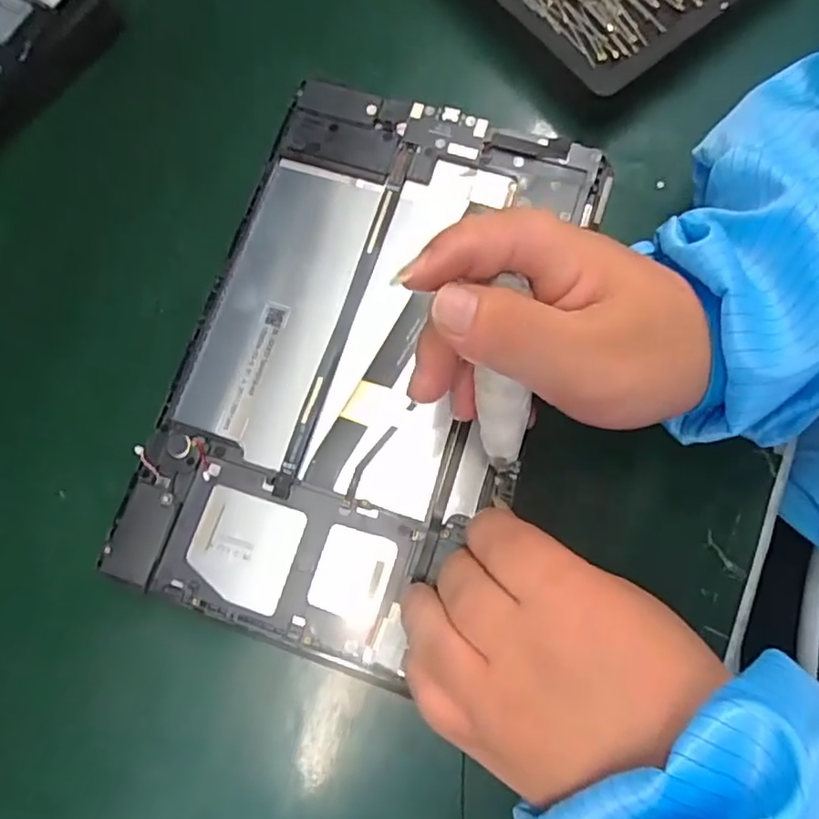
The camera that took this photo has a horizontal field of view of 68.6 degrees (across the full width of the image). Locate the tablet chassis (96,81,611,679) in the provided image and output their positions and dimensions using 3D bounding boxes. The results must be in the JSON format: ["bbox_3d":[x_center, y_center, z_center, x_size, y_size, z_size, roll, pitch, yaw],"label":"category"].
[{"bbox_3d":[-0.018,-0.024,0.257,0.147,0.008,0.237,18,79,5],"label":"tablet chassis"}]

